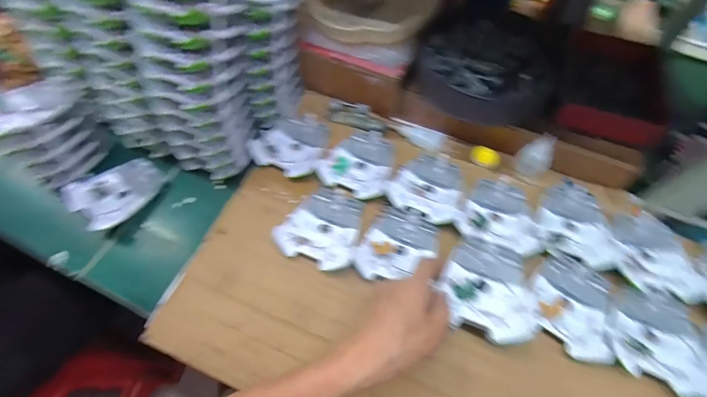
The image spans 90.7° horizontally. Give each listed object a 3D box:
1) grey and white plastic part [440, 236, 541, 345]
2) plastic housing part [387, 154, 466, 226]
[{"bbox_3d":[0.161,0.105,0.401,0.113,0.027,0.108,15,67,10],"label":"grey and white plastic part"},{"bbox_3d":[0.110,-0.019,0.490,0.097,0.027,0.103,25,63,13],"label":"plastic housing part"}]

